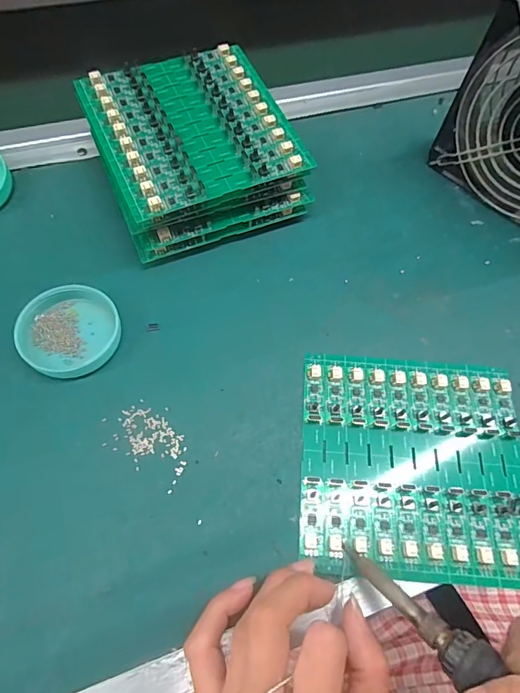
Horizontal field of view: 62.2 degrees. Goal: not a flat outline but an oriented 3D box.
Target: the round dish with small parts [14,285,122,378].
[{"bbox_3d":[-0.129,-0.011,0.292,0.062,0.017,0.062,2,64,-3],"label":"round dish with small parts"}]

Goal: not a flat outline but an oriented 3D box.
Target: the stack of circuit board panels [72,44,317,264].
[{"bbox_3d":[-0.050,-0.154,0.338,0.138,0.059,0.141,-22,66,-13],"label":"stack of circuit board panels"}]

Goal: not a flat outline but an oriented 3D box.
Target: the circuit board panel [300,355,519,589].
[{"bbox_3d":[0.098,0.070,0.269,0.139,0.006,0.134,3,63,0],"label":"circuit board panel"}]

